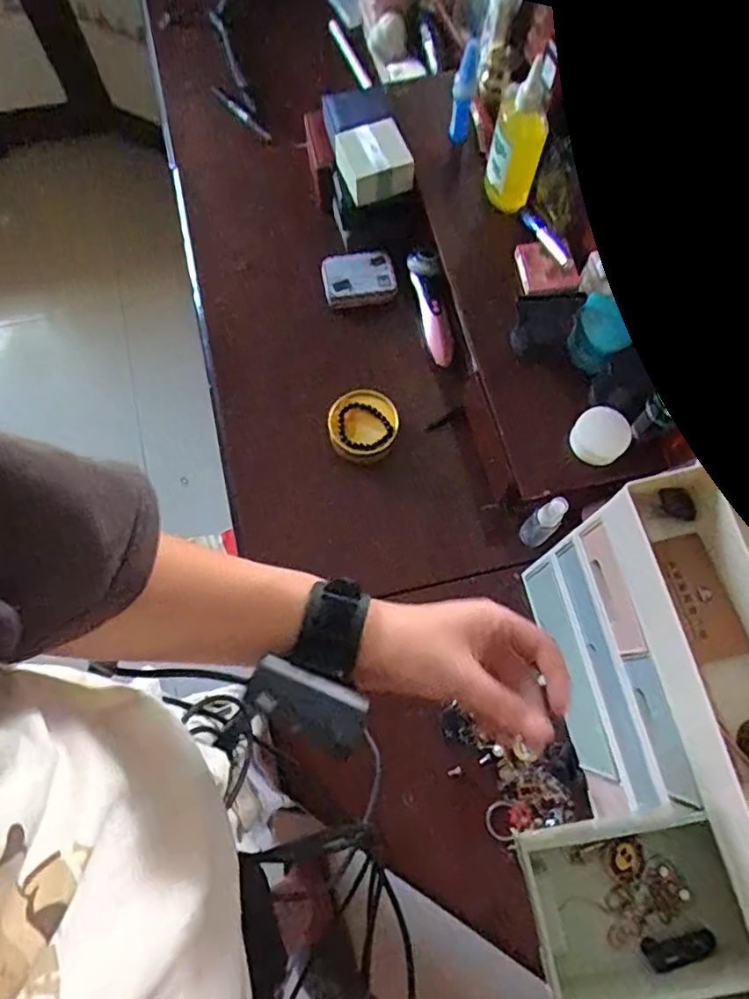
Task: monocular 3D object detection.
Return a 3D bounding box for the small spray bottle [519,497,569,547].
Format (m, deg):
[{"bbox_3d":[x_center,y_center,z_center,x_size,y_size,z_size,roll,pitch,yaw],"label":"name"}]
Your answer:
[{"bbox_3d":[0.183,0.026,0.648,0.029,0.105,0.021,38,75,11],"label":"small spray bottle"}]

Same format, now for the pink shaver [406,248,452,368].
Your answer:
[{"bbox_3d":[0.077,-0.251,0.787,0.034,0.025,0.154,-12,88,-5],"label":"pink shaver"}]

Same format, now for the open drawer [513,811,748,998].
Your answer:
[{"bbox_3d":[0.172,0.266,0.393,0.132,0.049,0.098,-12,72,-5],"label":"open drawer"}]

